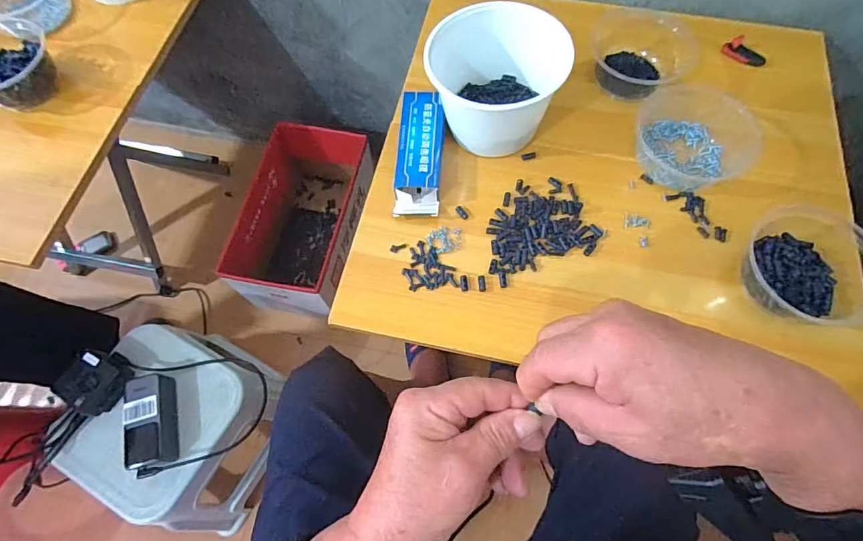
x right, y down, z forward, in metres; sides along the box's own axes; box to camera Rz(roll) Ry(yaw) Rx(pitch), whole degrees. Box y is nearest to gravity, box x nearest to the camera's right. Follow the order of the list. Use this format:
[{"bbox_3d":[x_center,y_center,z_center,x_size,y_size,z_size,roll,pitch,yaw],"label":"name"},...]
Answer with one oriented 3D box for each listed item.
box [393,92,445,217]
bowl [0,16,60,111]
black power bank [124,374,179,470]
[{"bbox_3d":[-0.015,-0.153,0.577,0.056,0.031,0.180,3,67,2],"label":"box"},{"bbox_3d":[-0.606,-0.292,0.639,0.130,0.058,0.129,-1,70,1],"label":"bowl"},{"bbox_3d":[-0.427,0.228,0.682,0.057,0.047,0.132,-11,70,-2],"label":"black power bank"}]

